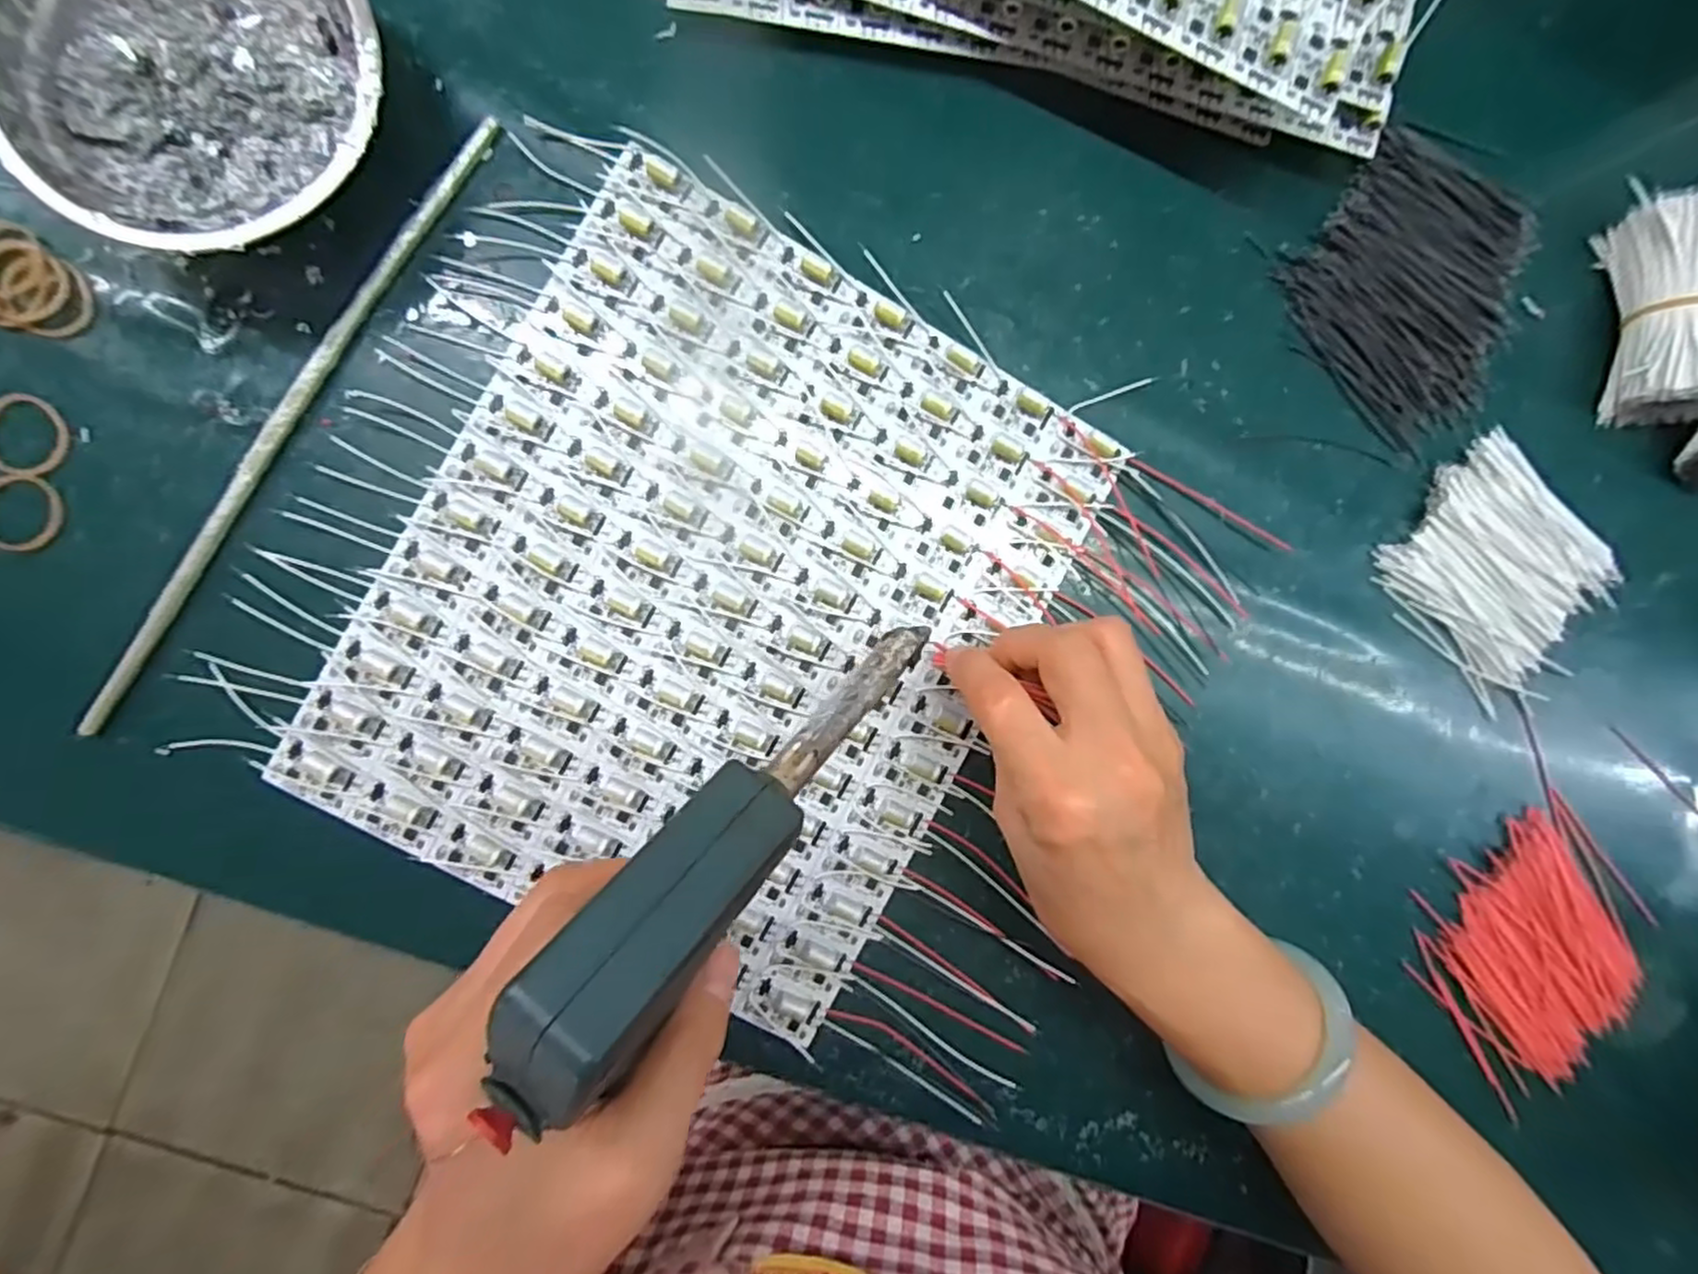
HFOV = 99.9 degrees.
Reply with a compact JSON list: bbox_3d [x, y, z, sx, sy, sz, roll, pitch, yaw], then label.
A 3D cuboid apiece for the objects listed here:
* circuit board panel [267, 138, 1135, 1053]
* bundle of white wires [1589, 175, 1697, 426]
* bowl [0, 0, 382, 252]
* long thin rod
[{"bbox_3d":[-0.051,-0.015,0.292,0.242,0.008,0.285,29,88,-5],"label":"circuit board panel"},{"bbox_3d":[0.358,-0.144,0.311,0.035,0.036,0.094,-6,91,-6],"label":"bundle of white wires"},{"bbox_3d":[-0.226,-0.197,0.255,0.122,0.037,0.123,0,91,-6],"label":"bowl"},{"bbox_3d":[-0.215,-0.086,0.274,0.012,0.006,0.275,31,88,-5],"label":"long thin rod"}]

